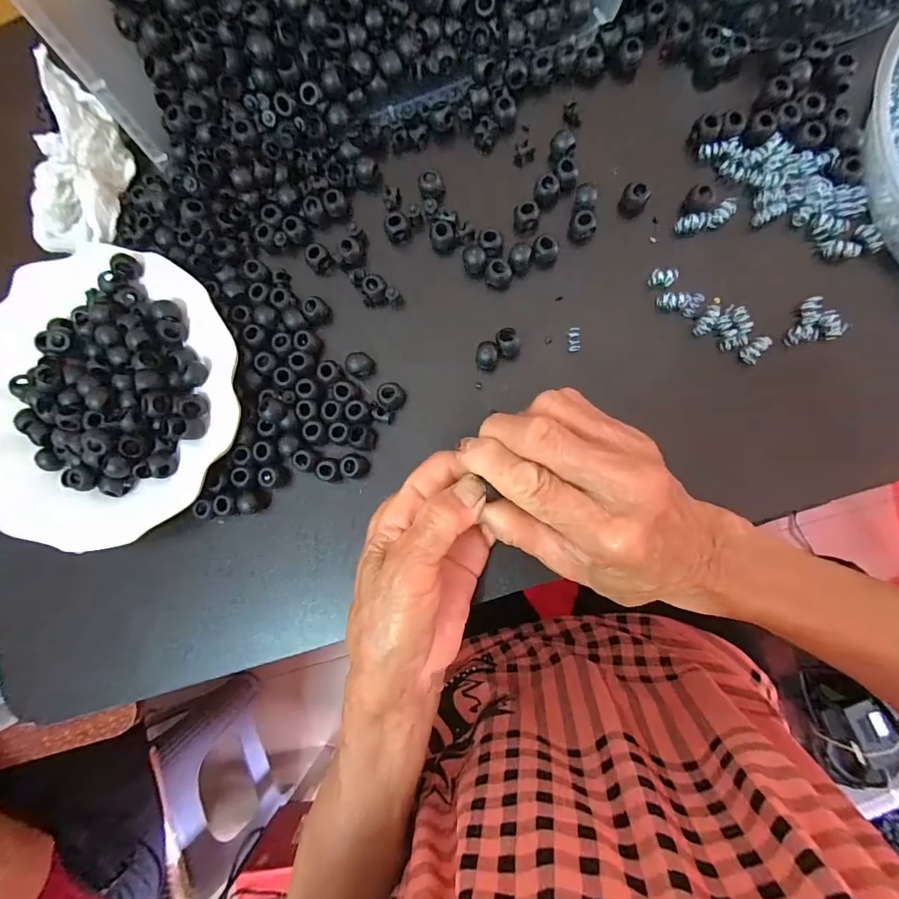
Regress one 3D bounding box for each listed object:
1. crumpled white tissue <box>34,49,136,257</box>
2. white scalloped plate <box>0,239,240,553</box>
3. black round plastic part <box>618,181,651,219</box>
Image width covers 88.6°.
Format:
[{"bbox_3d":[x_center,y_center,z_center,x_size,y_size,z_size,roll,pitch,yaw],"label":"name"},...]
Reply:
[{"bbox_3d":[-0.237,-0.181,0.291,0.047,0.034,0.099,13,86,8],"label":"crumpled white tissue"},{"bbox_3d":[-0.215,-0.034,0.280,0.169,0.023,0.173,-1,85,7],"label":"white scalloped plate"},{"bbox_3d":[0.109,-0.147,0.275,0.014,0.018,0.014,-1,85,7],"label":"black round plastic part"}]

